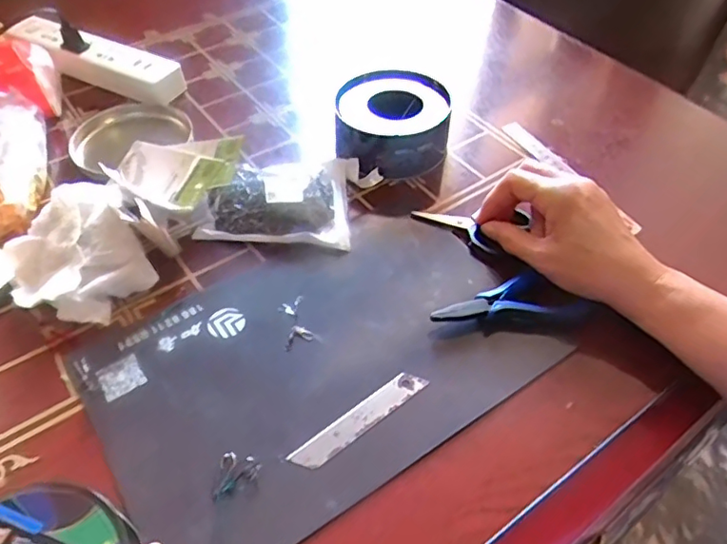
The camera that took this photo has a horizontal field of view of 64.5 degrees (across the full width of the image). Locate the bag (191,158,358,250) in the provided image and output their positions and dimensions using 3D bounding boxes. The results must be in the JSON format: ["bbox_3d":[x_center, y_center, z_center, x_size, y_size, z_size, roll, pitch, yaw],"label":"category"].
[{"bbox_3d":[-0.070,-0.068,0.499,0.119,0.025,0.099,5,49,3],"label":"bag"}]

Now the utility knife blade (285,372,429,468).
[{"bbox_3d":[-0.002,0.097,0.382,0.101,0.004,0.019,-32,56,-26],"label":"utility knife blade"}]

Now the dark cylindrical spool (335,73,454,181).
[{"bbox_3d":[0.028,-0.134,0.536,0.106,0.057,0.094,1,49,0],"label":"dark cylindrical spool"}]

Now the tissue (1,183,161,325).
[{"bbox_3d":[-0.221,-0.013,0.442,0.092,0.039,0.111,-24,54,-20],"label":"tissue"}]

